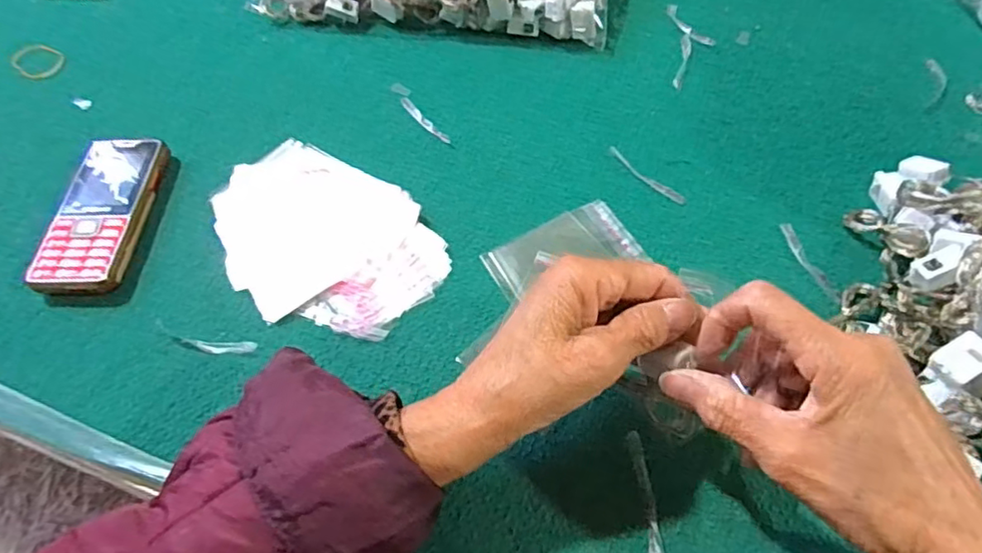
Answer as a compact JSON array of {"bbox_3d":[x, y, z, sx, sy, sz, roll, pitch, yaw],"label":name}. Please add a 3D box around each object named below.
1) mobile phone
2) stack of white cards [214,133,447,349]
[{"bbox_3d":[-0.267,-0.045,0.418,0.053,0.023,0.128,-1,59,2],"label":"mobile phone"},{"bbox_3d":[-0.114,-0.027,0.405,0.164,0.015,0.116,38,68,22],"label":"stack of white cards"}]

